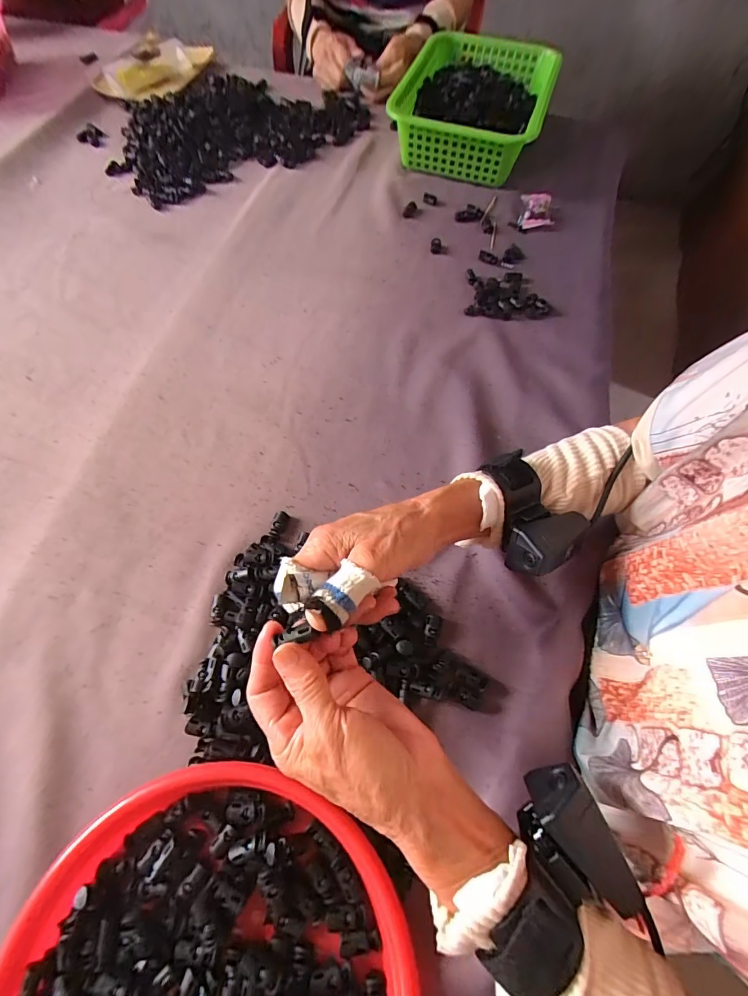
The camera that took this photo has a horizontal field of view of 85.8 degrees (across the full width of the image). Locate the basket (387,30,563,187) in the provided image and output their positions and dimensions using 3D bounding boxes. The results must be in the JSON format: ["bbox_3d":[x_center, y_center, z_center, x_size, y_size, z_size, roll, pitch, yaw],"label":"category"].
[{"bbox_3d":[0.159,-0.616,0.637,0.211,0.076,0.306,20,67,8],"label":"basket"}]

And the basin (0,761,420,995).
[{"bbox_3d":[-0.104,0.314,0.244,0.246,0.032,0.242,1,66,-1],"label":"basin"}]

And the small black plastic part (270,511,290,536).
[{"bbox_3d":[-0.092,0.025,0.393,0.013,0.010,0.023,15,66,5],"label":"small black plastic part"}]

